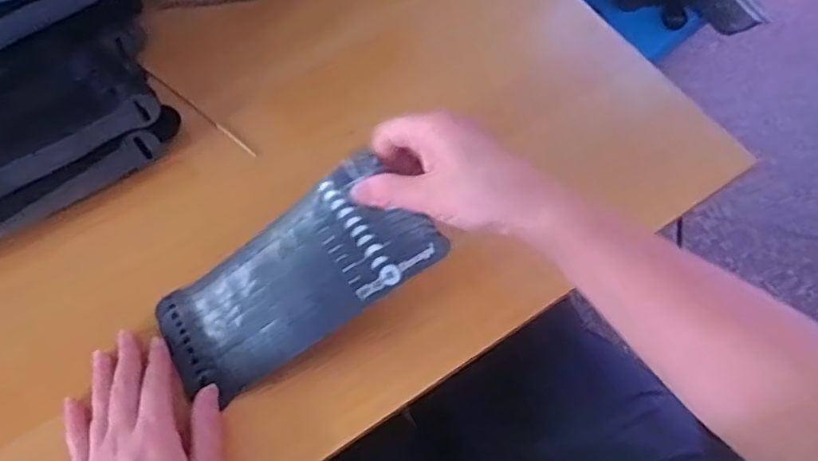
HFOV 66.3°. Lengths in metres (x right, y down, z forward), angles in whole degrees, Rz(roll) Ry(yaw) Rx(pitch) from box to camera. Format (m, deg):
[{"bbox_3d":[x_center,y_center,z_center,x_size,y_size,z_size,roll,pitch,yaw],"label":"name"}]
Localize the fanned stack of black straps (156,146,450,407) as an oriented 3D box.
[{"bbox_3d":[-0.080,0.031,0.413,0.198,0.033,0.093,-30,66,12],"label":"fanned stack of black straps"}]

